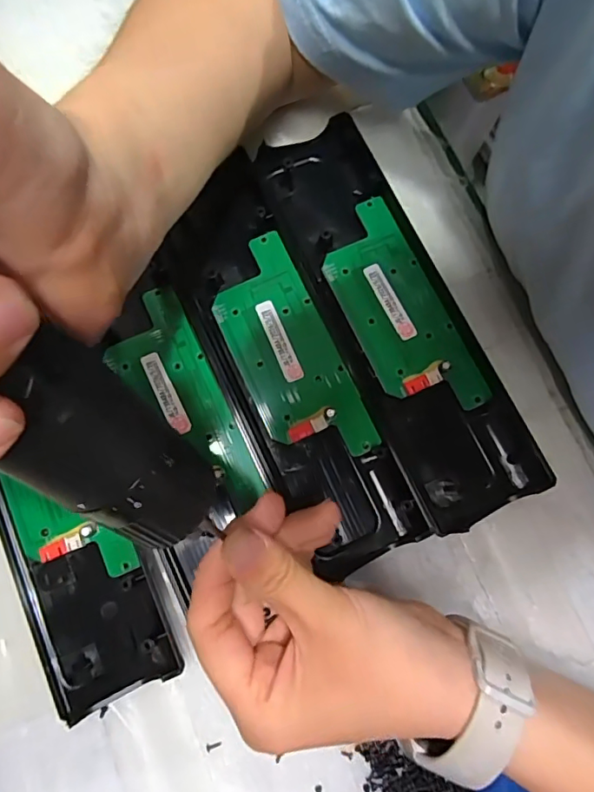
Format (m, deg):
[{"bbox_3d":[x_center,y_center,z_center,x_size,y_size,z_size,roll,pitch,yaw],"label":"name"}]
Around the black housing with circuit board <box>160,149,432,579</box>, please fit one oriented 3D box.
[{"bbox_3d":[-0.008,-0.022,0.281,0.071,0.017,0.238,-26,81,-7],"label":"black housing with circuit board"}]

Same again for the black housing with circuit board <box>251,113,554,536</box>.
[{"bbox_3d":[0.060,-0.050,0.286,0.078,0.019,0.244,-25,81,-6],"label":"black housing with circuit board"}]

